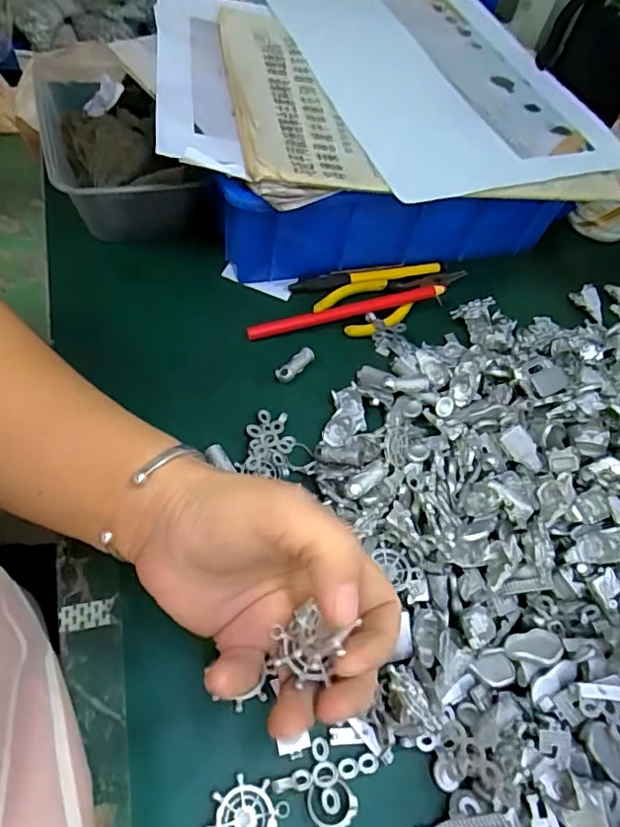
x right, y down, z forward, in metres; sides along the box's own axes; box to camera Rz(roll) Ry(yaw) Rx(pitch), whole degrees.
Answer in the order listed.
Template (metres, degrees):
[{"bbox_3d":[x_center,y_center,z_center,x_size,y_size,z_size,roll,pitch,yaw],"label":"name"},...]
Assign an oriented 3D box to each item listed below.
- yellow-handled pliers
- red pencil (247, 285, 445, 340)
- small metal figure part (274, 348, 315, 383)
[{"bbox_3d":[0.070,-0.092,0.431,0.137,0.017,0.046,-19,63,-21],"label":"yellow-handled pliers"},{"bbox_3d":[0.030,-0.076,0.409,0.158,0.012,0.007,-13,61,-18],"label":"red pencil"},{"bbox_3d":[-0.009,-0.033,0.372,0.032,0.005,0.010,-35,70,-28],"label":"small metal figure part"}]

